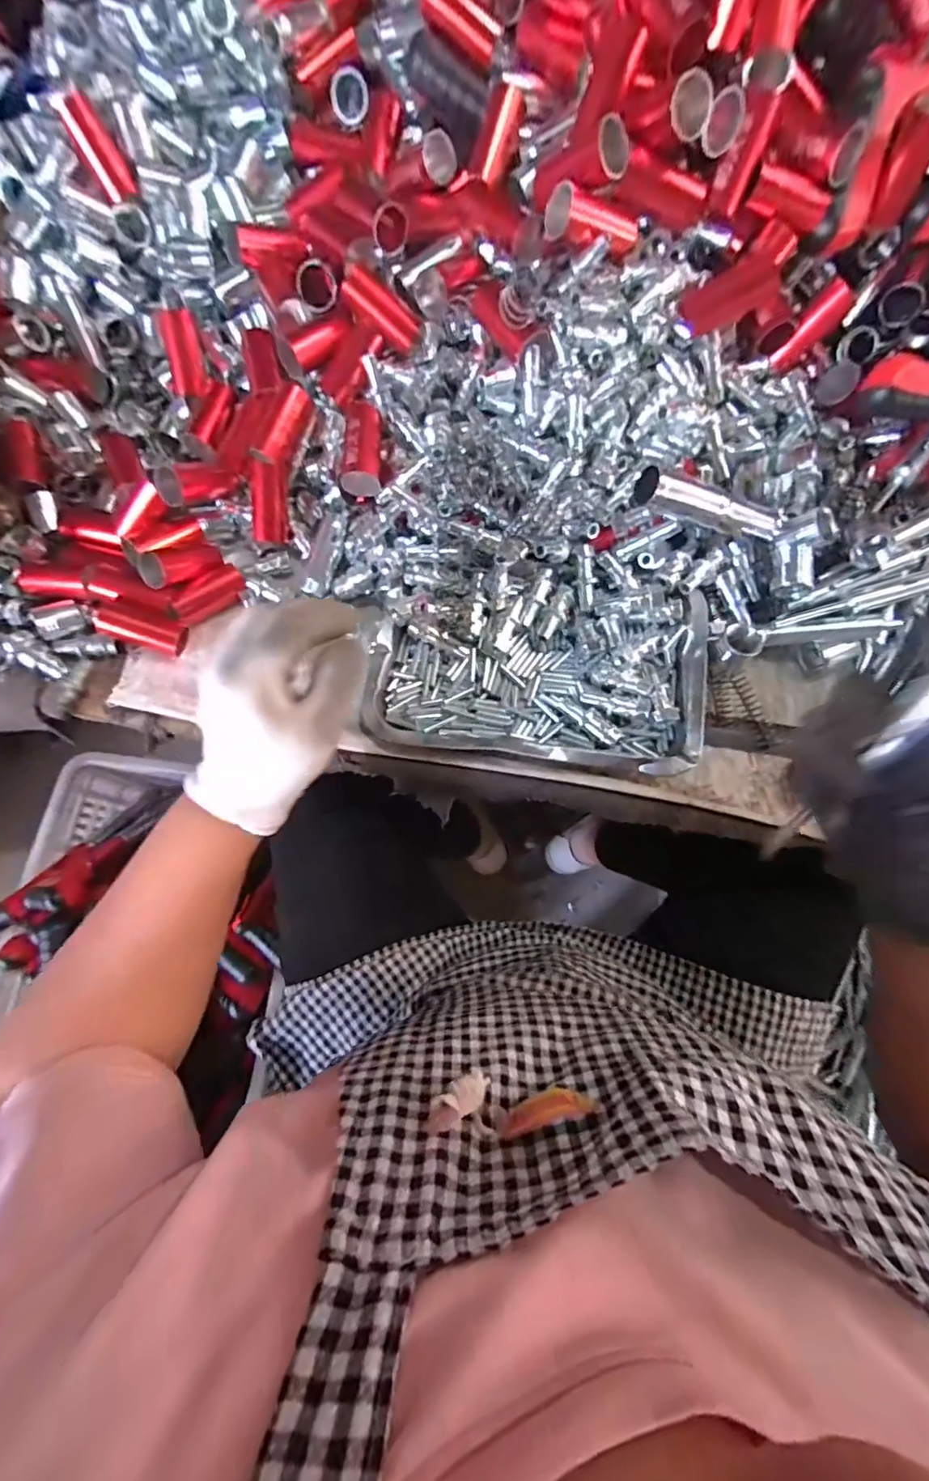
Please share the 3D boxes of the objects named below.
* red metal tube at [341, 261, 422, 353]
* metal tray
[{"bbox_3d":[-0.064,-0.336,0.420,0.065,0.015,0.020,34,75,-24],"label":"red metal tube"},{"bbox_3d":[0.057,-0.060,0.429,0.260,0.035,0.155,6,74,3],"label":"metal tray"}]

